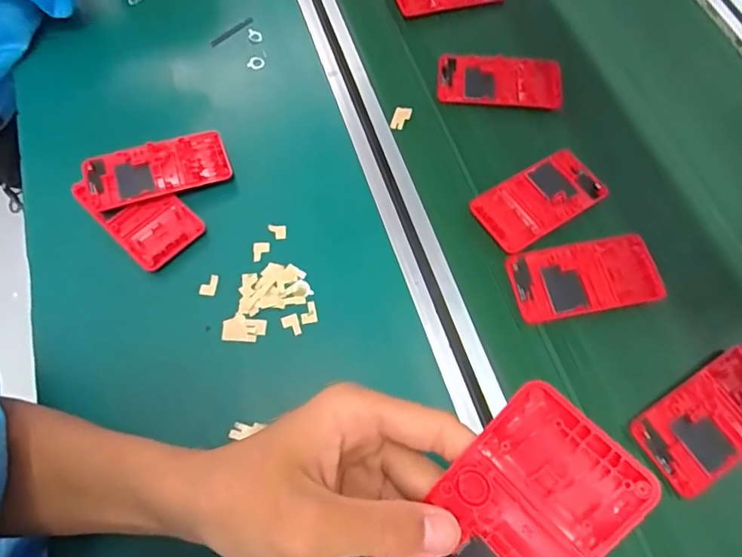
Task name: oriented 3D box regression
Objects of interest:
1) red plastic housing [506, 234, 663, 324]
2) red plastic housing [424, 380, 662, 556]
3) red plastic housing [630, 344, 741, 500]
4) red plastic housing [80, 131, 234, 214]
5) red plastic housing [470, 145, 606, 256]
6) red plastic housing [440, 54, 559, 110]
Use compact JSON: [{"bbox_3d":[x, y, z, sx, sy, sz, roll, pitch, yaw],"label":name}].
[{"bbox_3d":[0.180,0.000,0.440,0.123,0.008,0.062,-10,66,-5],"label":"red plastic housing"},{"bbox_3d":[0.053,0.105,0.214,0.060,0.012,0.119,43,103,25],"label":"red plastic housing"},{"bbox_3d":[0.261,0.105,0.394,0.123,0.009,0.062,-29,70,-13],"label":"red plastic housing"},{"bbox_3d":[-0.190,-0.096,0.463,0.120,0.017,0.058,-19,68,-10],"label":"red plastic housing"},{"bbox_3d":[0.153,-0.073,0.467,0.122,0.007,0.060,-31,70,-14],"label":"red plastic housing"},{"bbox_3d":[0.130,-0.201,0.528,0.122,0.013,0.063,5,66,1],"label":"red plastic housing"}]

